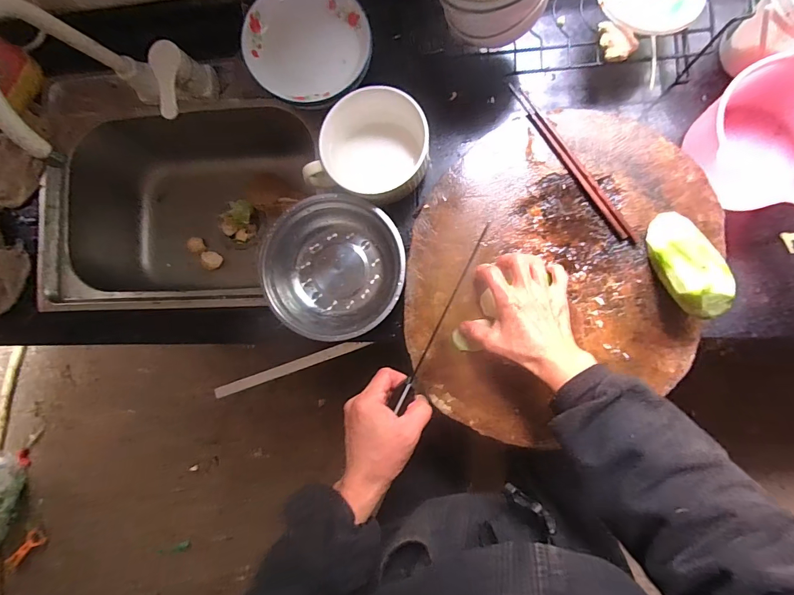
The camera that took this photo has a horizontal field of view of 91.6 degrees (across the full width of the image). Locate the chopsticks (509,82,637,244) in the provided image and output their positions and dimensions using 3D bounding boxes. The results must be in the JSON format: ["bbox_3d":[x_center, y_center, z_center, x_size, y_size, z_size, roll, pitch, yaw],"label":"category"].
[{"bbox_3d":[0.221,-0.174,0.495,0.015,0.006,0.251,-33,82,4],"label":"chopsticks"}]

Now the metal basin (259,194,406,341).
[{"bbox_3d":[-0.088,-0.042,0.570,0.196,0.066,0.196,-1,86,8],"label":"metal basin"}]

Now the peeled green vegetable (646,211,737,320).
[{"bbox_3d":[0.330,-0.040,0.439,0.057,0.049,0.129,-10,59,7],"label":"peeled green vegetable"}]

